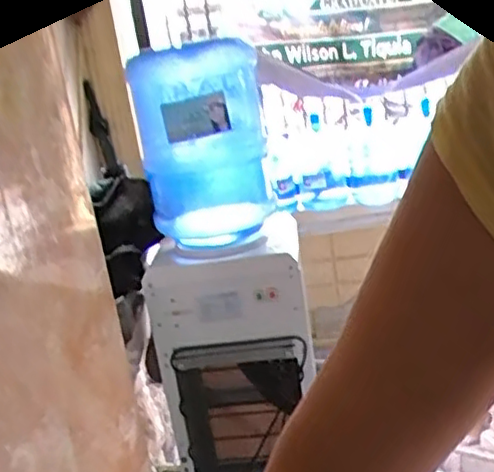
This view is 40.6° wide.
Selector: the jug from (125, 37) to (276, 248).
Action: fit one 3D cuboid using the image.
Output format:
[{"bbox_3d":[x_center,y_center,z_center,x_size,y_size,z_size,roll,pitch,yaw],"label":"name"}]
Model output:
[{"bbox_3d":[-0.085,-0.190,1.351,0.244,0.358,0.242,-10,17,-3],"label":"jug"}]

